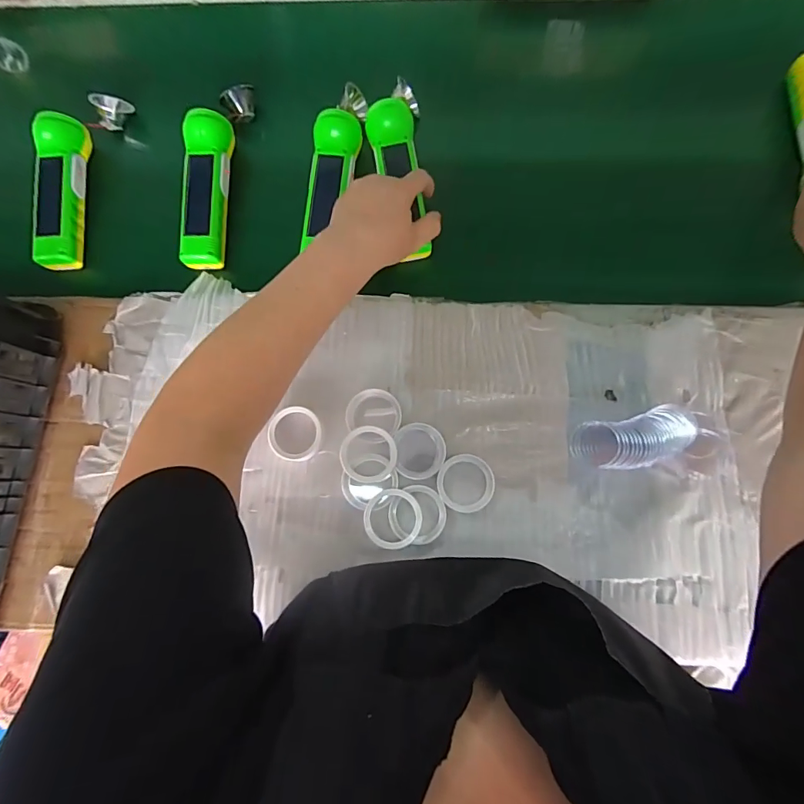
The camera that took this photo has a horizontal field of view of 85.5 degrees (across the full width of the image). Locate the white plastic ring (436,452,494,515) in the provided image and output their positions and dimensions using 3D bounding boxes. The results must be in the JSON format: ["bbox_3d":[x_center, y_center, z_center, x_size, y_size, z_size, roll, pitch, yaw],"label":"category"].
[{"bbox_3d":[0.062,0.079,0.424,0.054,0.010,0.055,0,81,1],"label":"white plastic ring"}]

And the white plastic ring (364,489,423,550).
[{"bbox_3d":[-0.008,0.108,0.401,0.053,0.009,0.053,1,75,-2],"label":"white plastic ring"}]

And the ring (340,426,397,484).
[{"bbox_3d":[-0.032,0.050,0.413,0.053,0.006,0.052,0,85,1],"label":"ring"}]

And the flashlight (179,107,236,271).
[{"bbox_3d":[-0.215,-0.228,0.471,0.049,0.043,0.159,4,81,2],"label":"flashlight"}]

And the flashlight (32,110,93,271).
[{"bbox_3d":[-0.381,-0.231,0.483,0.052,0.051,0.162,0,81,1],"label":"flashlight"}]

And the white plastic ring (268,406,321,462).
[{"bbox_3d":[-0.105,0.033,0.435,0.047,0.012,0.054,26,82,5],"label":"white plastic ring"}]

